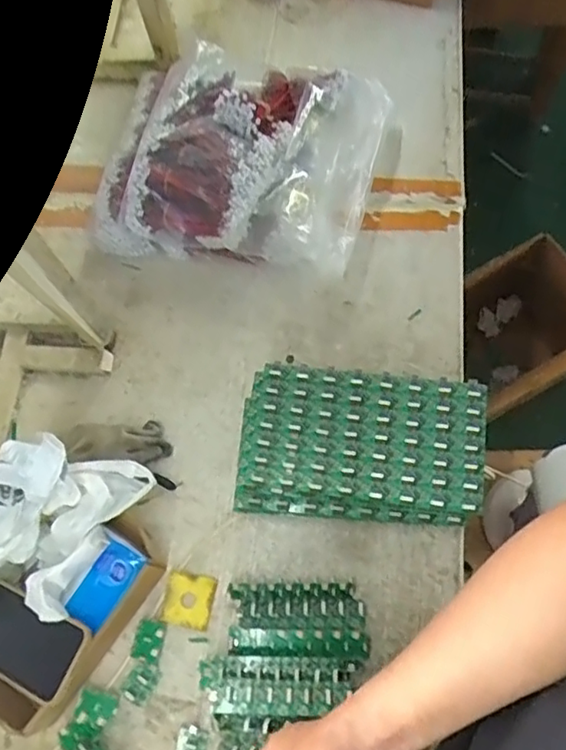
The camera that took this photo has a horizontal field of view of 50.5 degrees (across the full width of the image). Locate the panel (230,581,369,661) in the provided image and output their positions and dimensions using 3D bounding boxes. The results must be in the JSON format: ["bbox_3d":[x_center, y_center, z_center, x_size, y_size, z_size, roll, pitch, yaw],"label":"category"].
[{"bbox_3d":[0.017,0.267,0.658,0.147,0.022,0.076,2,69,3],"label":"panel"}]

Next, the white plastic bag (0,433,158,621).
[{"bbox_3d":[-0.254,0.143,0.616,0.140,0.147,0.186,26,72,12],"label":"white plastic bag"}]

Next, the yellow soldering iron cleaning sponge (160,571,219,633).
[{"bbox_3d":[-0.108,0.256,0.682,0.054,0.004,0.056,9,70,6],"label":"yellow soldering iron cleaning sponge"}]

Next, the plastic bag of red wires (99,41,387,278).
[{"bbox_3d":[-0.059,-0.302,0.837,0.372,0.122,0.302,10,70,7],"label":"plastic bag of red wires"}]

